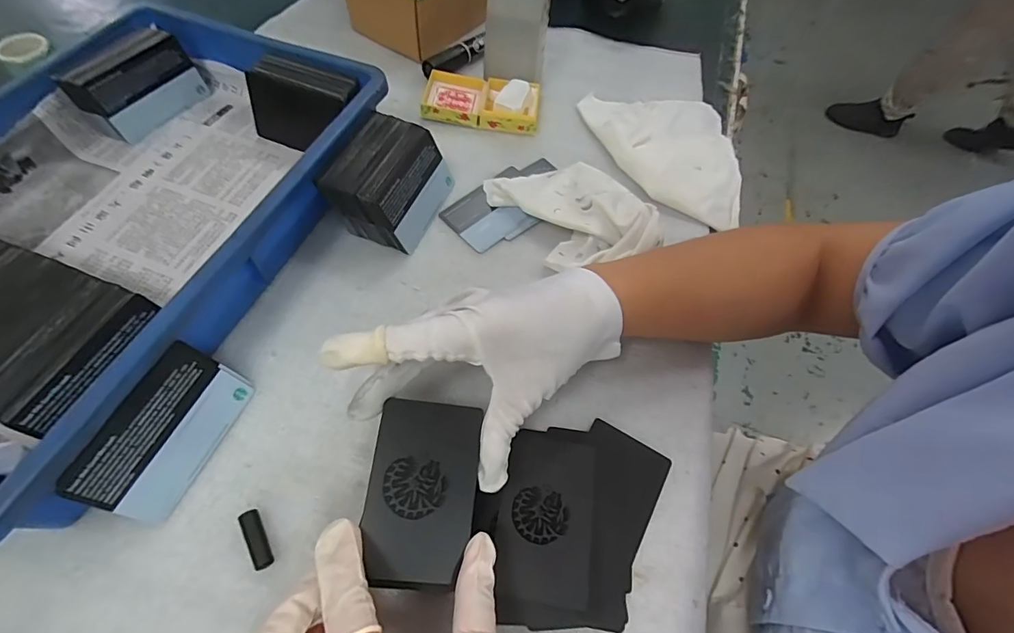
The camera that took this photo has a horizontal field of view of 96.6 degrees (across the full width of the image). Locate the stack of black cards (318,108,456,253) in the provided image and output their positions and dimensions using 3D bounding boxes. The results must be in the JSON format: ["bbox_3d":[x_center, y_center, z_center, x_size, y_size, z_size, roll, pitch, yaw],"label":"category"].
[{"bbox_3d":[-0.089,-0.104,0.349,0.066,0.052,0.089,20,61,7],"label":"stack of black cards"}]

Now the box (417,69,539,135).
[{"bbox_3d":[-0.024,-0.208,0.430,0.109,0.022,0.057,8,61,0],"label":"box"}]

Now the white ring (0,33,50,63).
[{"bbox_3d":[-0.383,-0.214,0.356,0.034,0.007,0.034,-25,66,-17],"label":"white ring"}]

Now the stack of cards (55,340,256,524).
[{"bbox_3d":[-0.189,0.064,0.253,0.004,0.057,0.087,2,56,34],"label":"stack of cards"}]

